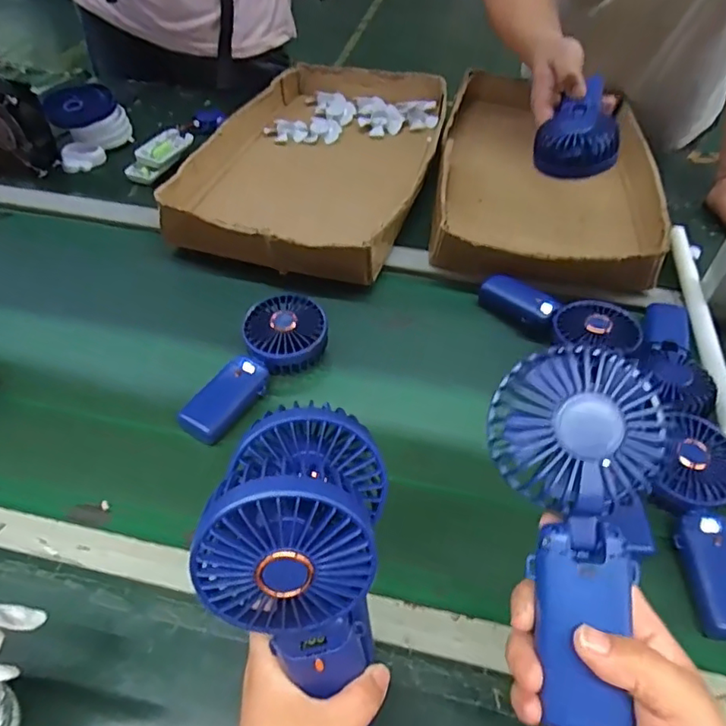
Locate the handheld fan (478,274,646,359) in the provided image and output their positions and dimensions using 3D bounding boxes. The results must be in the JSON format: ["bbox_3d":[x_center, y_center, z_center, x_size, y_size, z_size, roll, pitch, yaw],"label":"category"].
[{"bbox_3d":[0.213,-0.049,0.626,0.180,0.040,0.087,22,51,17],"label":"handheld fan"}]

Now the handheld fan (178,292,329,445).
[{"bbox_3d":[-0.114,0.002,0.569,0.082,0.036,0.187,29,54,22],"label":"handheld fan"}]

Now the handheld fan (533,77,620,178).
[{"bbox_3d":[0.253,-0.279,0.640,0.083,0.058,0.161,17,50,13],"label":"handheld fan"}]

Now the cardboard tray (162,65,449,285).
[{"bbox_3d":[-0.063,-0.322,0.852,0.334,0.070,0.524,14,50,11],"label":"cardboard tray"}]

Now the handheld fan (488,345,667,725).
[{"bbox_3d":[0.103,0.083,0.278,0.071,0.040,0.175,1,85,1],"label":"handheld fan"}]

